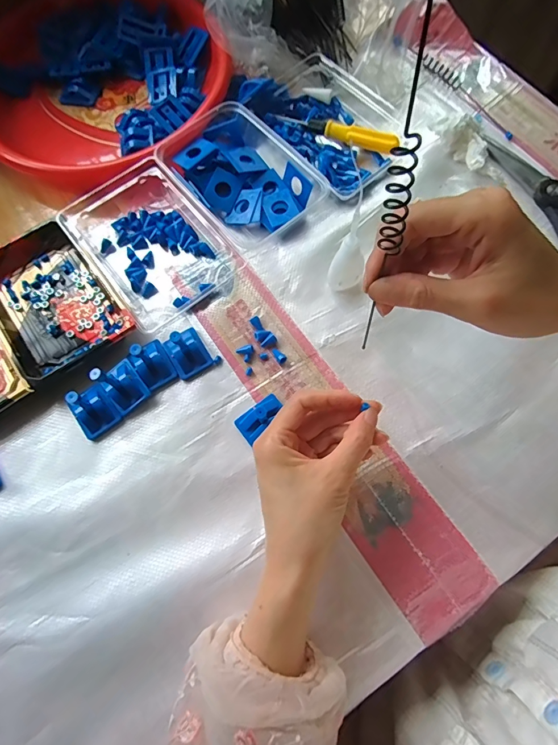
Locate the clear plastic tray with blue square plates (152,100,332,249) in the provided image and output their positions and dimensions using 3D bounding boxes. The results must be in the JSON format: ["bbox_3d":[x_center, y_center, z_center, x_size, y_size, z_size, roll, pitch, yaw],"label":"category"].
[{"bbox_3d":[-0.039,-0.206,0.427,0.113,0.034,0.150,-41,75,-10],"label":"clear plastic tray with blue square plates"}]

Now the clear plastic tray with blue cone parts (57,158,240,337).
[{"bbox_3d":[-0.133,-0.137,0.412,0.122,0.031,0.167,-38,75,-10],"label":"clear plastic tray with blue cone parts"}]

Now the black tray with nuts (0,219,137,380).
[{"bbox_3d":[-0.228,-0.077,0.401,0.105,0.022,0.158,-35,74,-9],"label":"black tray with nuts"}]

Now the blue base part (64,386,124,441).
[{"bbox_3d":[-0.166,0.033,0.359,0.034,0.028,0.040,-38,75,-10],"label":"blue base part"}]

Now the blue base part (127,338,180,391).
[{"bbox_3d":[-0.117,-0.012,0.366,0.032,0.043,0.043,-35,74,-9],"label":"blue base part"}]

